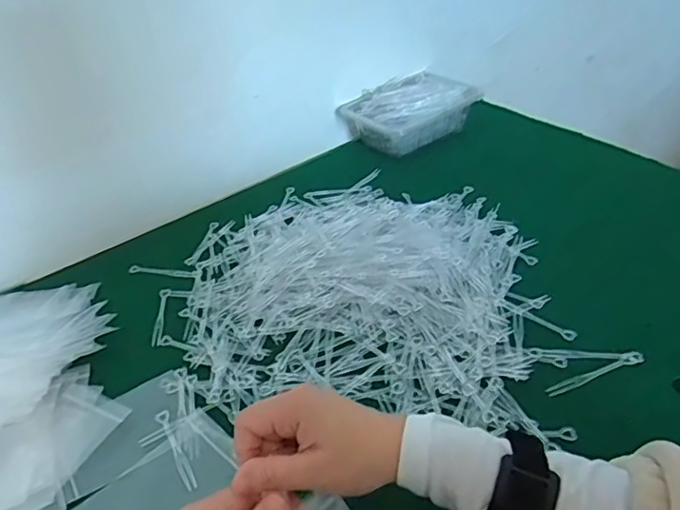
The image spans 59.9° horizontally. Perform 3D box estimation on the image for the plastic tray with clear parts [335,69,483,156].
[{"bbox_3d":[0.105,-0.213,0.861,0.176,0.060,0.126,-29,42,-26],"label":"plastic tray with clear parts"}]

